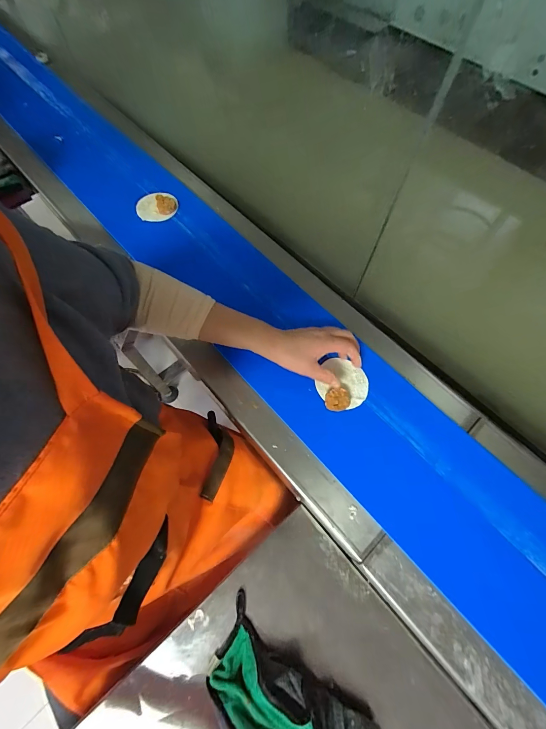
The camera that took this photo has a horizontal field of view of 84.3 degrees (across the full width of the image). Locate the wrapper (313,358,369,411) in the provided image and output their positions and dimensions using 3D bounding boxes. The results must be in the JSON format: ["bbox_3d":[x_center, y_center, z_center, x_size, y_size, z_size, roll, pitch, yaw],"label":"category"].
[{"bbox_3d":[0.113,0.027,0.489,0.085,0.027,0.088,-1,69,2],"label":"wrapper"}]

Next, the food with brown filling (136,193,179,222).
[{"bbox_3d":[-0.251,-0.342,0.653,0.086,0.016,0.064,-23,70,-7],"label":"food with brown filling"}]

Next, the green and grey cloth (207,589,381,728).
[{"bbox_3d":[-0.001,0.444,0.351,0.235,0.056,0.168,35,71,14],"label":"green and grey cloth"}]

